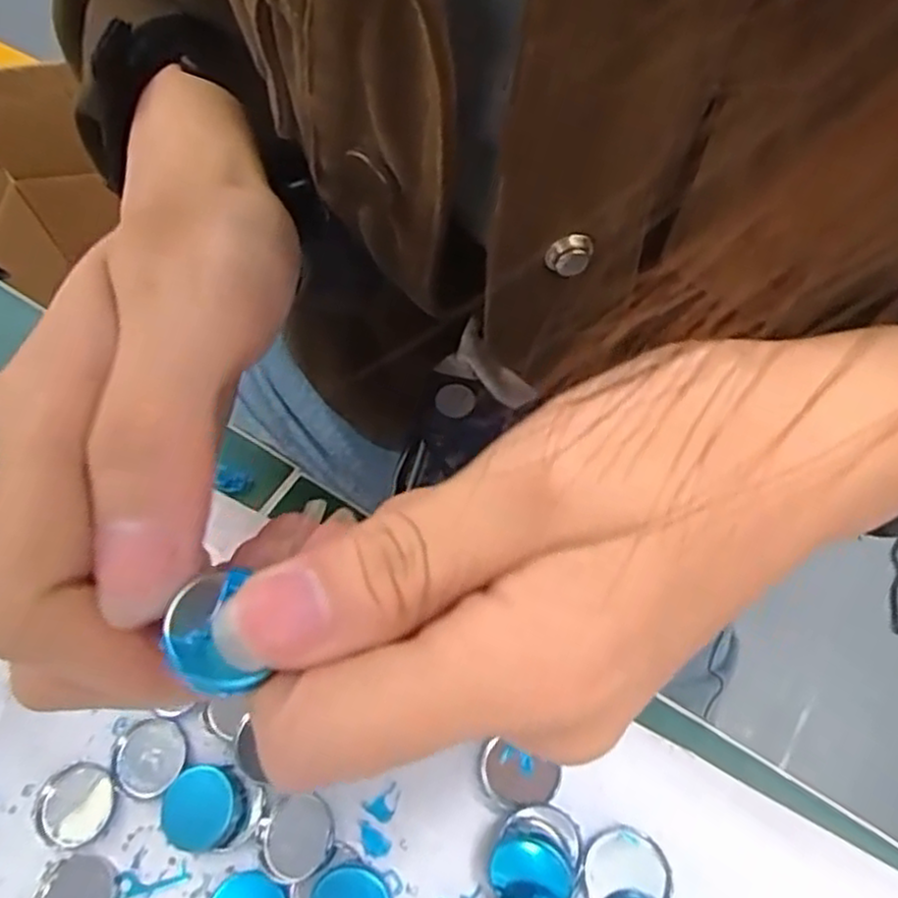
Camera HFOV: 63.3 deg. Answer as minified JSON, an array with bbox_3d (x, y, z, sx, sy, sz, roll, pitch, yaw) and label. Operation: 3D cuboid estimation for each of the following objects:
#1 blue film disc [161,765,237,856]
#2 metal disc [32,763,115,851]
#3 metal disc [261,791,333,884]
[{"bbox_3d":[-0.060,0.087,0.176,0.017,0.006,0.018,0,60,1],"label":"blue film disc"},{"bbox_3d":[-0.092,0.087,0.178,0.018,0.004,0.018,0,60,1],"label":"metal disc"},{"bbox_3d":[-0.036,0.092,0.173,0.015,0.006,0.018,16,62,10],"label":"metal disc"}]

